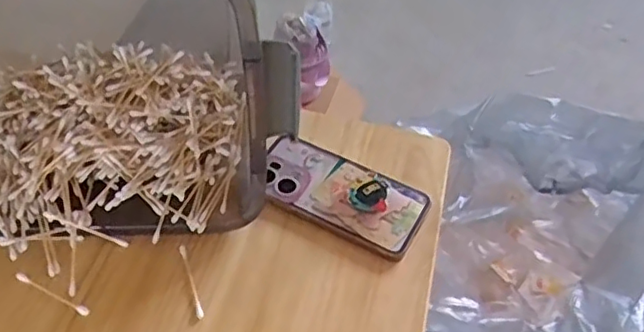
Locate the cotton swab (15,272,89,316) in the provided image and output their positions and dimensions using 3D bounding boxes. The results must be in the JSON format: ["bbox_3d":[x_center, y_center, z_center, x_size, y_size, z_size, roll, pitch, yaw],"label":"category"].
[{"bbox_3d":[-0.217,0.102,0.486,0.073,0.004,0.006,22,52,16],"label":"cotton swab"}]

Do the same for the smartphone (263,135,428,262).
[{"bbox_3d":[0.017,0.022,0.555,0.156,0.022,0.078,24,53,17],"label":"smartphone"}]

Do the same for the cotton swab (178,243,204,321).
[{"bbox_3d":[-0.108,0.094,0.498,0.006,0.004,0.072,-15,52,-14],"label":"cotton swab"}]

